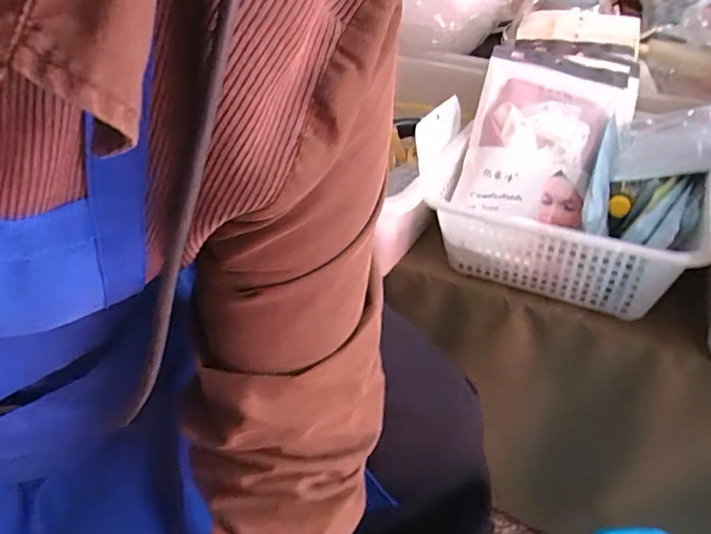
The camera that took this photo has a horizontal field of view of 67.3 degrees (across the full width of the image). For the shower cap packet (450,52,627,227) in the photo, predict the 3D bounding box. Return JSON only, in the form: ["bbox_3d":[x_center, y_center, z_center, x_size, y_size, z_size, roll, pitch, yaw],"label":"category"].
[{"bbox_3d":[0.233,-0.167,0.661,0.172,0.028,0.268,16,66,7],"label":"shower cap packet"}]

